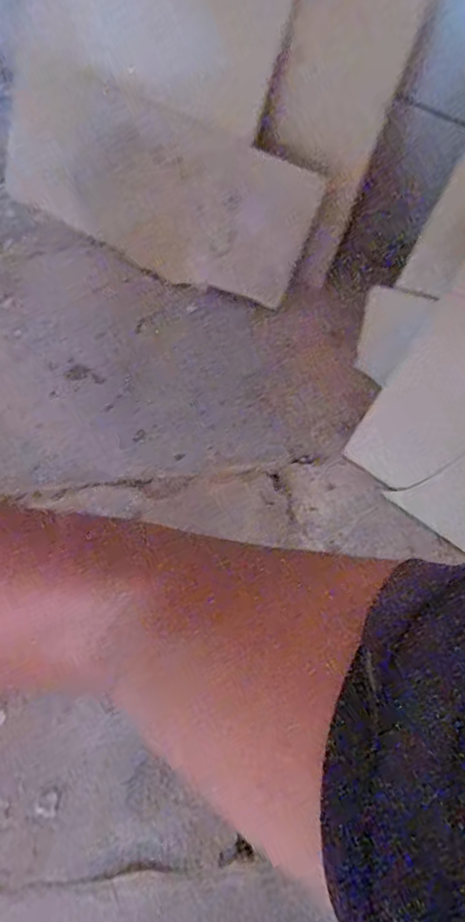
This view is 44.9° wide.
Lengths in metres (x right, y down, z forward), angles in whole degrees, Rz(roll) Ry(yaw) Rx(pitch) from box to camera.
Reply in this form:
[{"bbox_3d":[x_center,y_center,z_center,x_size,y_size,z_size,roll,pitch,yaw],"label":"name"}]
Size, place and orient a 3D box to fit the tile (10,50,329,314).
[{"bbox_3d":[-0.115,-0.378,0.774,0.465,0.193,0.013,31,25,12],"label":"tile"}]

